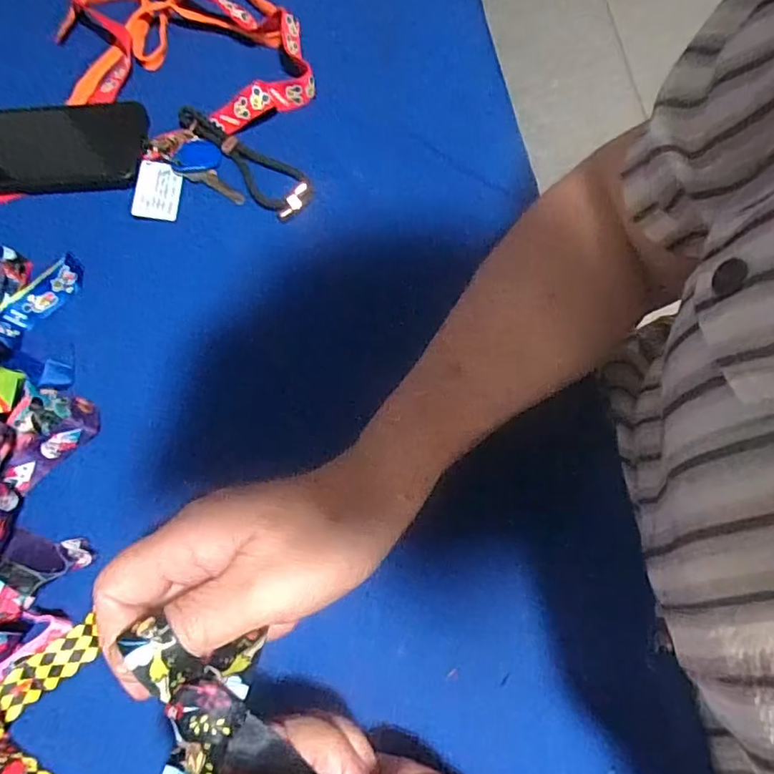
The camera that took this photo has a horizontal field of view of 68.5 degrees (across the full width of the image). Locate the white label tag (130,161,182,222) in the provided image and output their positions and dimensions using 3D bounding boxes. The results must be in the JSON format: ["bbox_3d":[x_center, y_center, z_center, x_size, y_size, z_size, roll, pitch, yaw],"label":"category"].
[{"bbox_3d":[-0.168,-0.144,0.416,0.031,0.006,0.046,5,71,-11],"label":"white label tag"}]

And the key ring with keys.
[{"bbox_3d":[-0.117,-0.163,0.418,0.129,0.010,0.052,31,72,14],"label":"key ring with keys"}]

